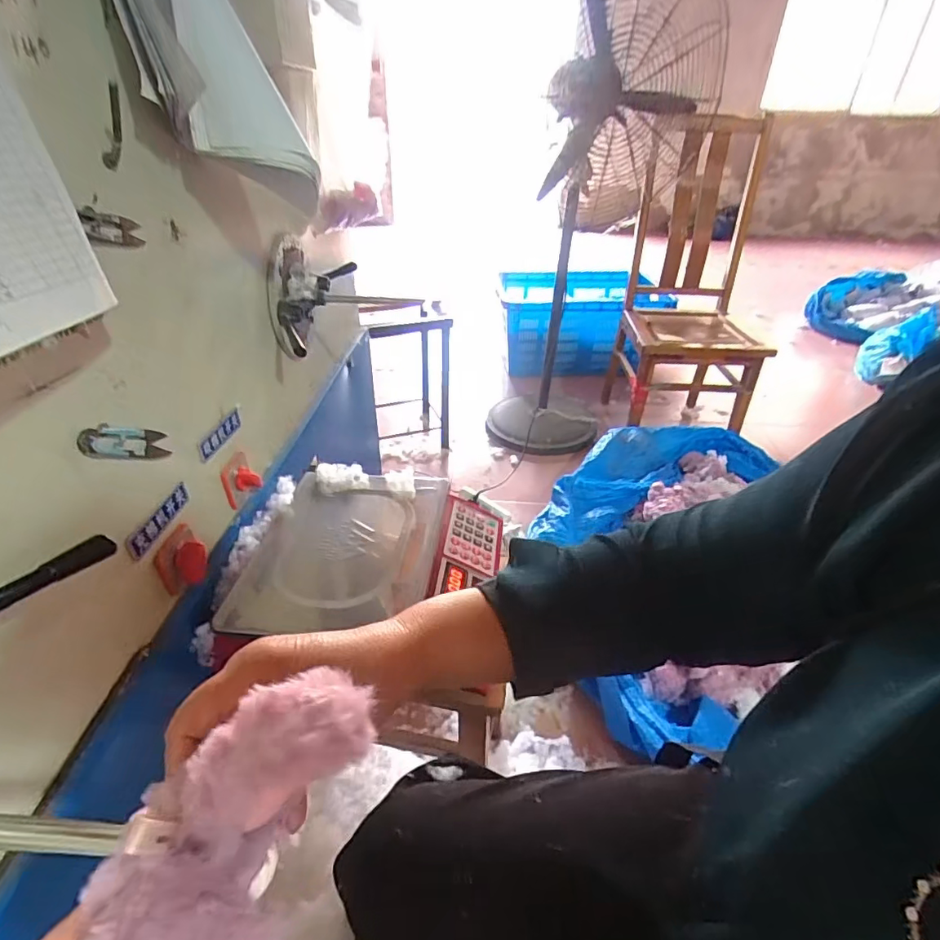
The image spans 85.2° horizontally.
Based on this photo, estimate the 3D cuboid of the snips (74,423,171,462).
[{"bbox_3d":[-0.324,-0.025,0.484,0.010,0.031,0.115,2,1,2],"label":"snips"}]

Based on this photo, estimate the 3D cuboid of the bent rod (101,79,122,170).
[{"bbox_3d":[-0.300,-0.287,0.429,0.013,0.072,0.012,33,38,-4],"label":"bent rod"}]

